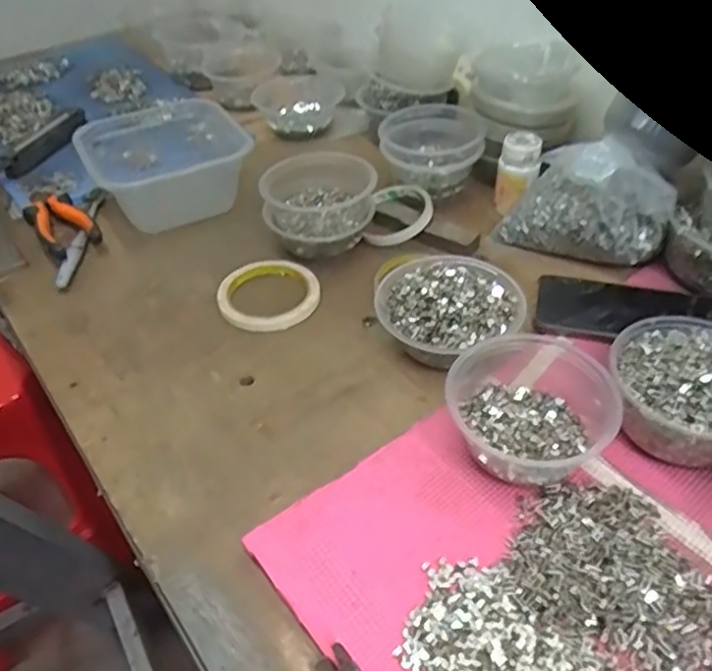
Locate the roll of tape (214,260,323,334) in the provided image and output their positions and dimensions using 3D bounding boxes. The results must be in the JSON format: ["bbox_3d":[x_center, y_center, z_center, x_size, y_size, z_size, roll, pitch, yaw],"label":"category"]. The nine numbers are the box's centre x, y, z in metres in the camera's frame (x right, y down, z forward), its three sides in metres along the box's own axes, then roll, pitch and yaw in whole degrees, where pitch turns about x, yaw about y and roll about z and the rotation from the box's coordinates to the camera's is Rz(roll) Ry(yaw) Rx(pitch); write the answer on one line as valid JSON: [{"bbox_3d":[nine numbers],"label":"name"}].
[{"bbox_3d":[-0.086,-0.041,0.632,0.096,0.011,0.096,-1,43,1],"label":"roll of tape"}]

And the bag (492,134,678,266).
[{"bbox_3d":[0.223,-0.131,0.625,0.149,0.110,0.071,33,53,32],"label":"bag"}]

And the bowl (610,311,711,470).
[{"bbox_3d":[0.245,0.041,0.470,0.110,0.060,0.113,-1,43,1],"label":"bowl"}]

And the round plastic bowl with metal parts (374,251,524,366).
[{"bbox_3d":[0.077,-0.023,0.552,0.106,0.062,0.114,-1,43,1],"label":"round plastic bowl with metal parts"}]

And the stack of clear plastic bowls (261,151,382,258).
[{"bbox_3d":[-0.037,-0.133,0.666,0.115,0.074,0.091,-2,43,0],"label":"stack of clear plastic bowls"}]

